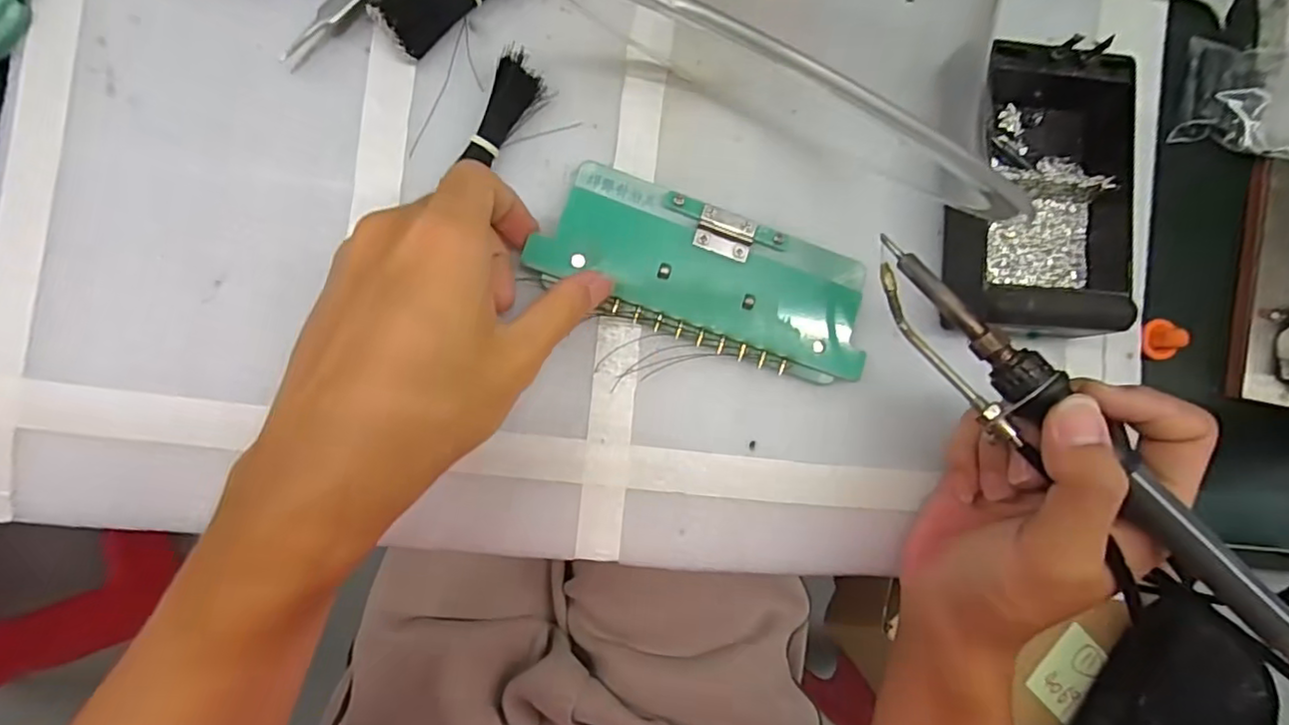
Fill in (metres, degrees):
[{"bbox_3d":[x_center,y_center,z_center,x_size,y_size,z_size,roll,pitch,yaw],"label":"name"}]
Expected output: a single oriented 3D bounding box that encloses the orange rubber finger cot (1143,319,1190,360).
[{"bbox_3d":[0.263,-0.012,0.306,0.012,0.015,0.020,0,87,-8],"label":"orange rubber finger cot"}]

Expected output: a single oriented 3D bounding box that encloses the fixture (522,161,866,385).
[{"bbox_3d":[0.030,-0.039,0.269,0.146,0.010,0.060,21,82,-7],"label":"fixture"}]

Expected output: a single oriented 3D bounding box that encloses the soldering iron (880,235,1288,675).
[{"bbox_3d":[0.162,0.033,0.220,0.034,0.025,0.205,-38,74,-8],"label":"soldering iron"}]

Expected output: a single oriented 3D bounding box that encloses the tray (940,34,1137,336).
[{"bbox_3d":[0.181,-0.078,0.277,0.090,0.036,0.129,3,88,-7],"label":"tray"}]

